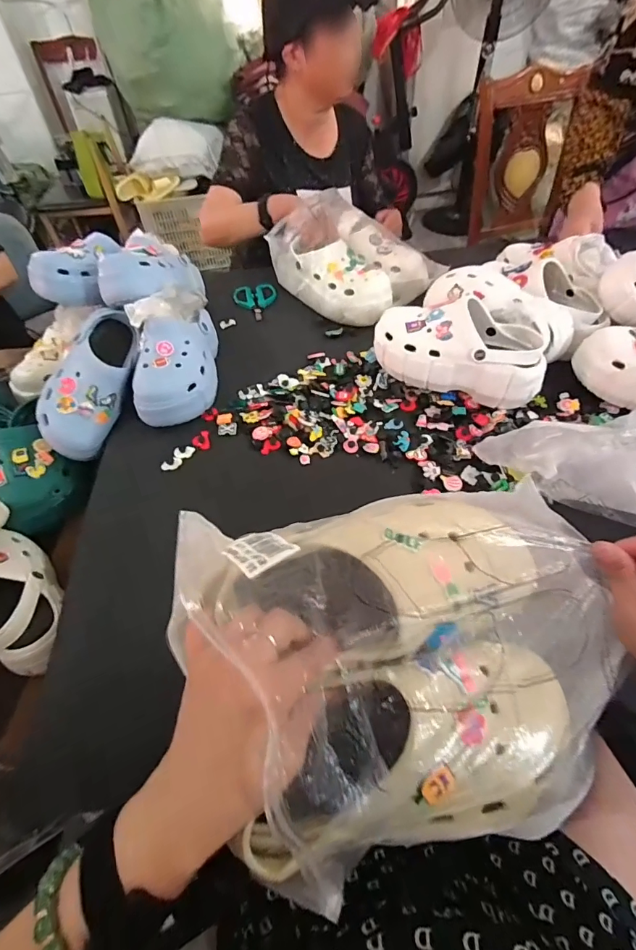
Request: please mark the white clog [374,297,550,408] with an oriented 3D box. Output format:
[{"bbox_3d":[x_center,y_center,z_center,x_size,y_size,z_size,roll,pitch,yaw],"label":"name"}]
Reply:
[{"bbox_3d":[0.216,-0.191,0.670,0.248,0.115,0.134,7,52,9],"label":"white clog"}]

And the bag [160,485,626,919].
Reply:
[{"bbox_3d":[0.056,0.134,0.301,0.277,0.111,0.265,-6,70,-24],"label":"bag"}]

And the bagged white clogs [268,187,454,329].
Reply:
[{"bbox_3d":[0.068,-0.449,0.870,0.270,0.137,0.260,32,59,25],"label":"bagged white clogs"}]

